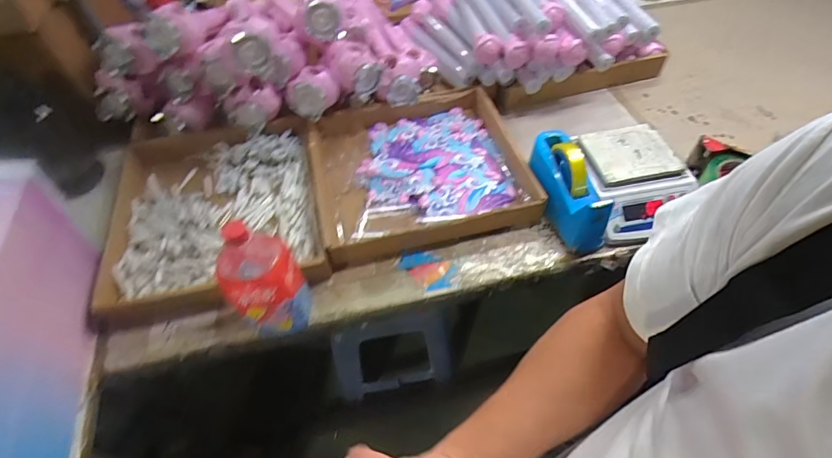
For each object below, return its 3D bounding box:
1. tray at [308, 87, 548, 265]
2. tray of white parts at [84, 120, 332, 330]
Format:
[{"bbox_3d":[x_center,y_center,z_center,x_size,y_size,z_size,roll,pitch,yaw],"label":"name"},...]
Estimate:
[{"bbox_3d":[0.002,-0.117,0.834,0.375,0.078,0.344,-12,54,-7],"label":"tray"},{"bbox_3d":[-0.355,-0.043,0.781,0.348,0.046,0.391,-13,54,-8],"label":"tray of white parts"}]

